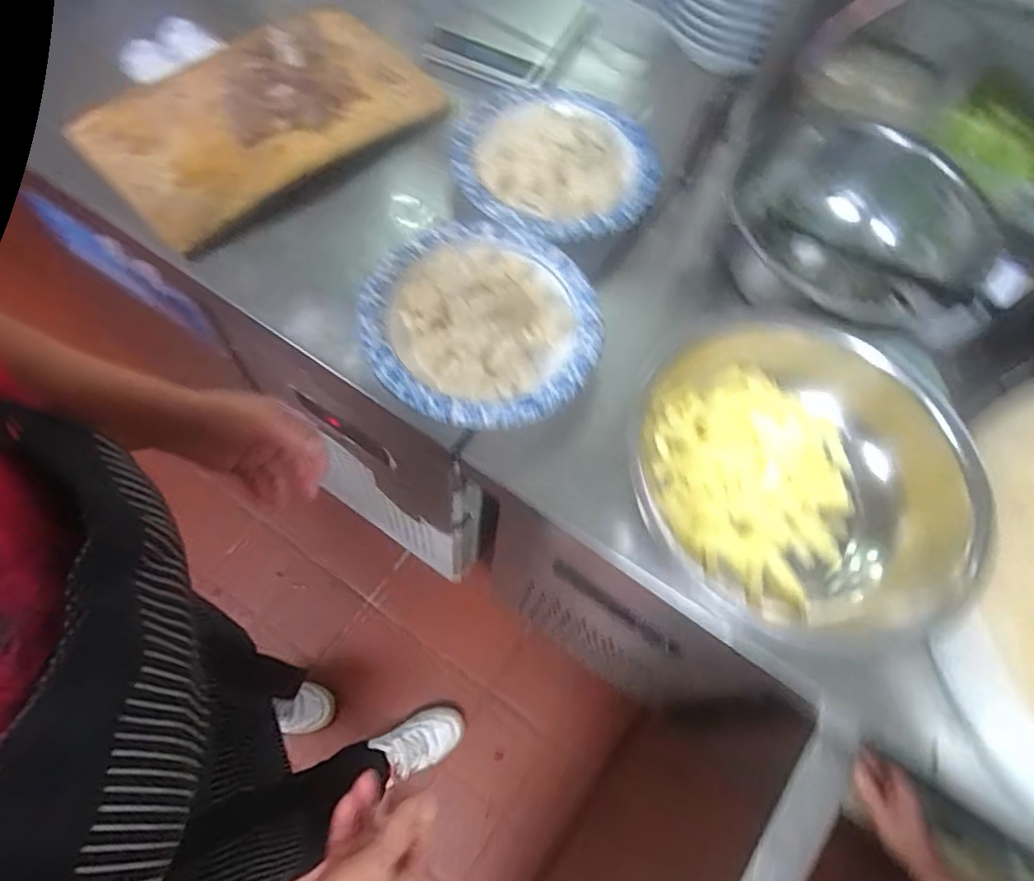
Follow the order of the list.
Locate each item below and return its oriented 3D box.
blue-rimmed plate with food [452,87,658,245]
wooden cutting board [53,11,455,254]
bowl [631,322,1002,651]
[{"bbox_3d":[0.043,-0.303,0.642,0.209,0.029,0.209,1,65,-2],"label":"blue-rimmed plate with food"},{"bbox_3d":[-0.272,-0.367,0.661,0.348,0.035,0.218,-38,72,-18],"label":"wooden cutting board"},{"bbox_3d":[0.237,0.019,0.503,0.272,0.068,0.241,38,69,14],"label":"bowl"}]

